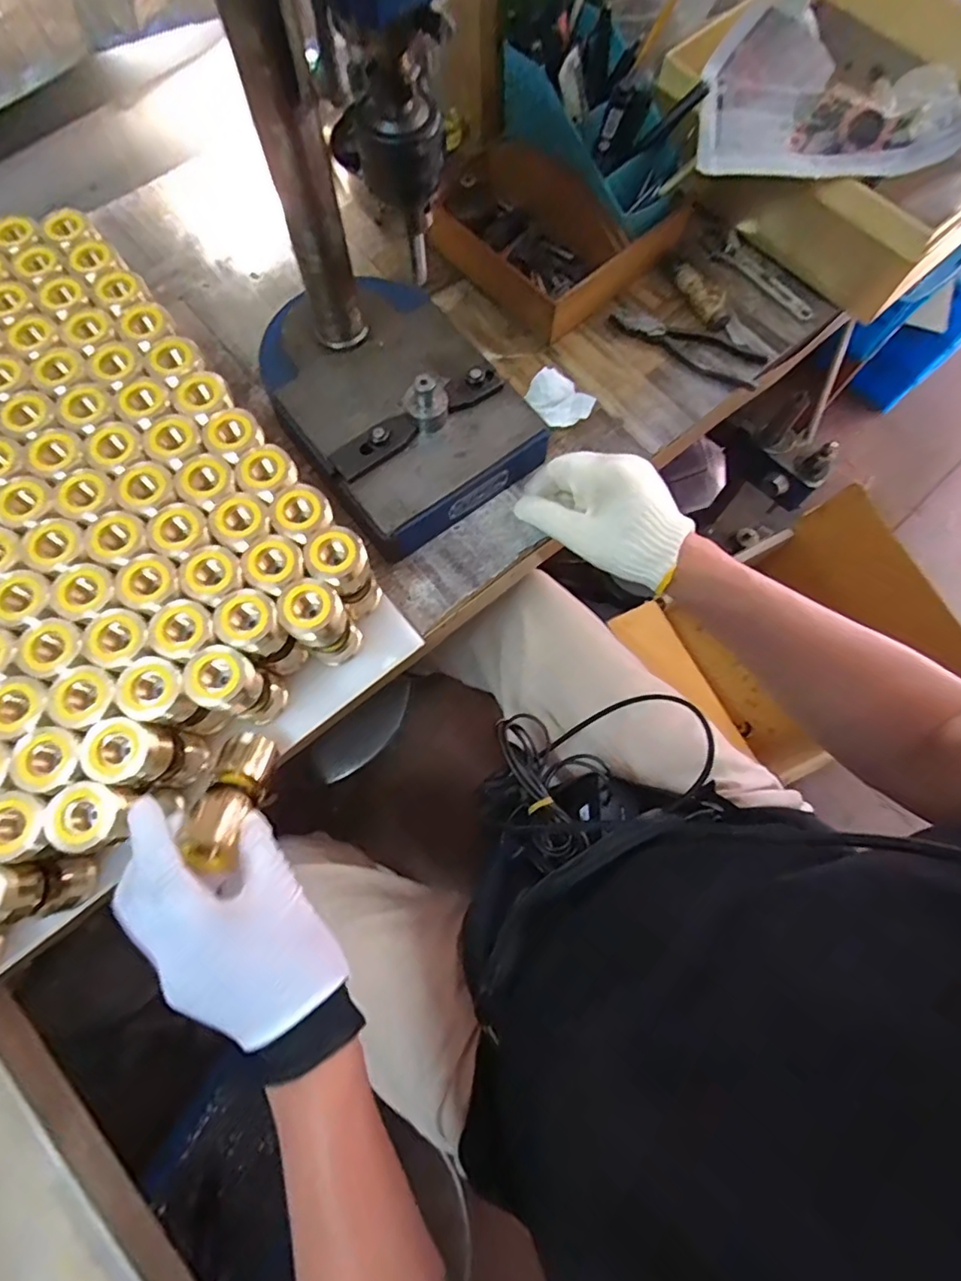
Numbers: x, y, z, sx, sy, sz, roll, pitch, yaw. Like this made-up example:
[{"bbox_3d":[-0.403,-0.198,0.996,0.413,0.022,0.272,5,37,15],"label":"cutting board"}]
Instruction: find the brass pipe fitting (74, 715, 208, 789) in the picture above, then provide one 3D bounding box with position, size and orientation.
[{"bbox_3d":[-0.229,0.081,0.394,0.038,0.099,0.038,0,74,0],"label":"brass pipe fitting"}]

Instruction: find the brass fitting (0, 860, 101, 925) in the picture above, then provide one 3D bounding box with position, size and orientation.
[{"bbox_3d":[-0.297,0.162,0.365,0.039,0.089,0.037,-8,74,-2],"label":"brass fitting"}]

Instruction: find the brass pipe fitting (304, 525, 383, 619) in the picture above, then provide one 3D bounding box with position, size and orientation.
[{"bbox_3d":[-0.103,-0.047,0.433,0.039,0.098,0.043,36,77,10],"label":"brass pipe fitting"}]

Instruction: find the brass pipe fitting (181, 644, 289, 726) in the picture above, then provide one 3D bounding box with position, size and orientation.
[{"bbox_3d":[-0.171,0.035,0.407,0.033,0.101,0.038,38,77,11],"label":"brass pipe fitting"}]

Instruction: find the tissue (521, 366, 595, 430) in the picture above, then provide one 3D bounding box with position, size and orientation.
[{"bbox_3d":[0.073,-0.226,0.529,0.061,0.030,0.035,28,76,8],"label":"tissue"}]

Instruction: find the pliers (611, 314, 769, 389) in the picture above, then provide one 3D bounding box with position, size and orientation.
[{"bbox_3d":[0.202,-0.292,0.551,0.155,0.010,0.042,25,75,7],"label":"pliers"}]

